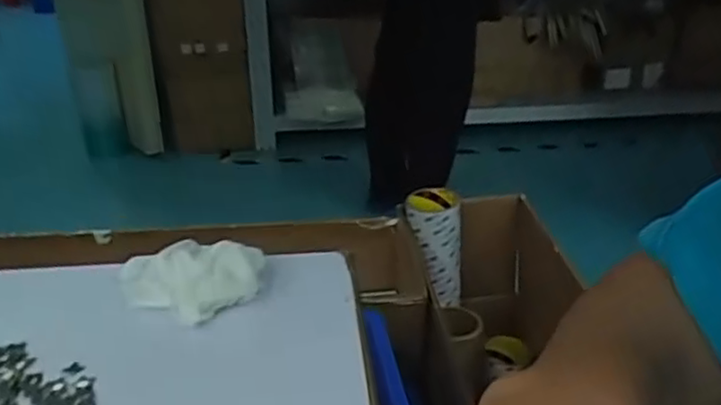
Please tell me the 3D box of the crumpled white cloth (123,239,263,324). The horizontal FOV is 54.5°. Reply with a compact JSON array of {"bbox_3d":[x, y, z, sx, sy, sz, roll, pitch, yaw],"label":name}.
[{"bbox_3d":[-0.085,0.037,0.350,0.071,0.020,0.047,-3,27,-7],"label":"crumpled white cloth"}]

